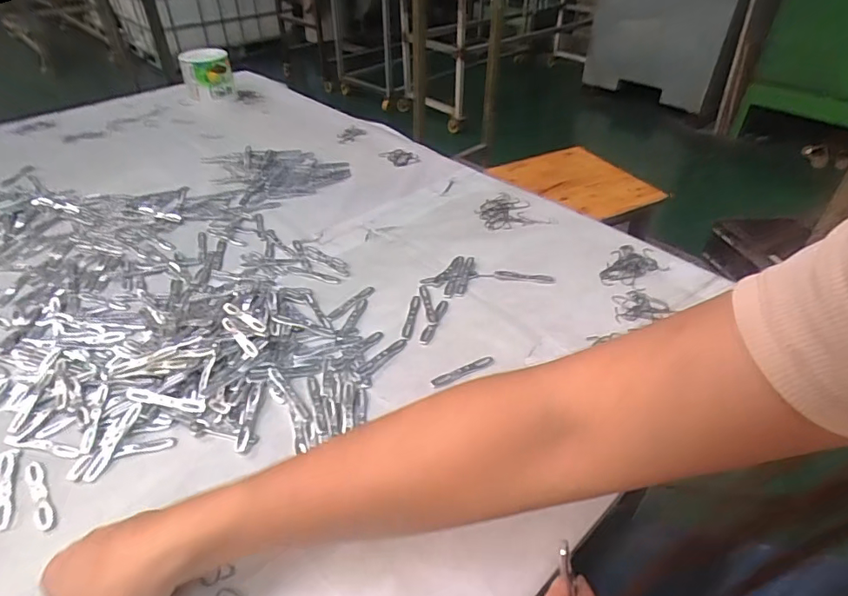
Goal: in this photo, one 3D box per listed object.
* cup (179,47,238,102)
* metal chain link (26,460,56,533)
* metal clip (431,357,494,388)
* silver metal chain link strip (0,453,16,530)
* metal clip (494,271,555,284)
[{"bbox_3d":[-0.434,-0.445,1.017,0.092,0.097,0.086,1,41,-1],"label":"cup"},{"bbox_3d":[-0.299,0.151,0.391,0.012,0.004,0.068,-27,48,-29],"label":"metal chain link"},{"bbox_3d":[0.038,0.070,0.487,0.070,0.004,0.012,-20,45,-23],"label":"metal clip"},{"bbox_3d":[-0.326,0.148,0.391,0.012,0.004,0.067,-18,44,-21],"label":"silver metal chain link strip"},{"bbox_3d":[0.119,-0.025,0.597,0.071,0.005,0.012,5,41,4],"label":"metal clip"}]

